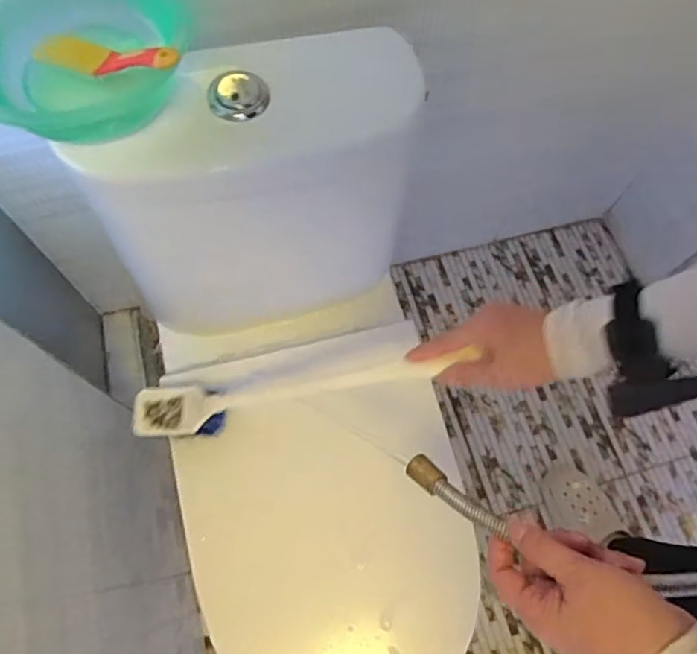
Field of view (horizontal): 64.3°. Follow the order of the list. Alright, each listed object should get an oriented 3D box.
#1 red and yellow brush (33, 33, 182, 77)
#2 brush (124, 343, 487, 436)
[{"bbox_3d":[-0.199,-0.227,0.464,0.159,0.023,0.035,17,64,26],"label":"red and yellow brush"},{"bbox_3d":[-0.062,0.074,0.614,0.406,0.079,0.060,-12,62,26],"label":"brush"}]

